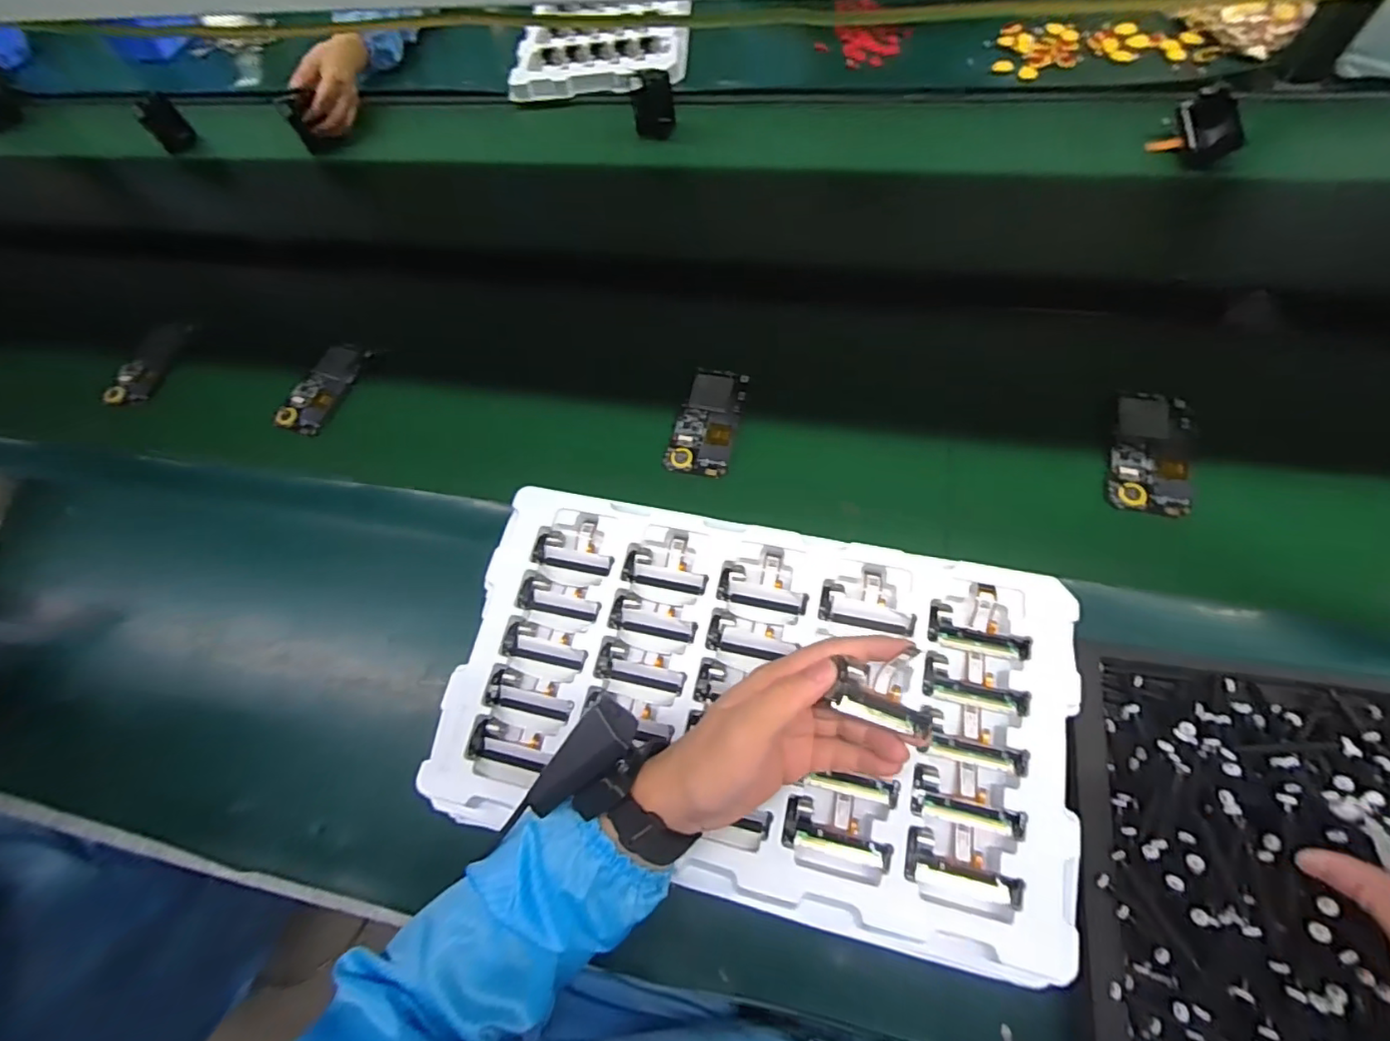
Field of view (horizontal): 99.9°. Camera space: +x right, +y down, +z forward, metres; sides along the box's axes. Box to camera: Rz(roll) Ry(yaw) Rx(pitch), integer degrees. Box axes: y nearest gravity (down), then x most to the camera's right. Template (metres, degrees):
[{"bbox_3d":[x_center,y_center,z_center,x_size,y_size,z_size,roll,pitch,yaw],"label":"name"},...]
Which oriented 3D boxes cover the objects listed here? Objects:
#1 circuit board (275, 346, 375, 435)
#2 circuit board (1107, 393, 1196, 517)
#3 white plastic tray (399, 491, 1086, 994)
[{"bbox_3d":[-0.427,-0.153,0.669,0.055,0.017,0.118,27,78,2],"label":"circuit board"},{"bbox_3d":[0.415,-0.062,0.531,0.062,0.004,0.123,11,70,19],"label":"circuit board"},{"bbox_3d":[0.038,0.124,0.418,0.427,0.021,0.249,8,71,10],"label":"white plastic tray"}]

